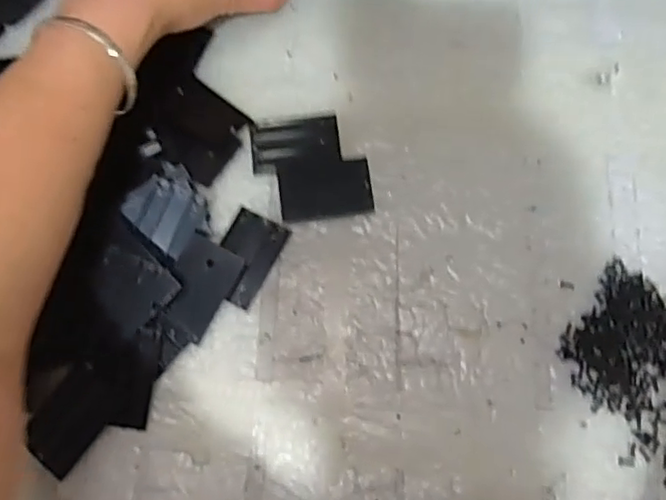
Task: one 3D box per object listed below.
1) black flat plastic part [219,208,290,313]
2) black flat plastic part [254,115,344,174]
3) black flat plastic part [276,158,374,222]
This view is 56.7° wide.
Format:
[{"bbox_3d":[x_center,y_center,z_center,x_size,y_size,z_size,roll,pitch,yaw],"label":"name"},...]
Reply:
[{"bbox_3d":[-0.052,0.004,0.362,0.033,0.005,0.053,26,76,7],"label":"black flat plastic part"},{"bbox_3d":[-0.023,-0.066,0.383,0.054,0.005,0.034,-11,75,-3],"label":"black flat plastic part"},{"bbox_3d":[-0.005,-0.037,0.373,0.054,0.006,0.035,-7,75,-1],"label":"black flat plastic part"}]

